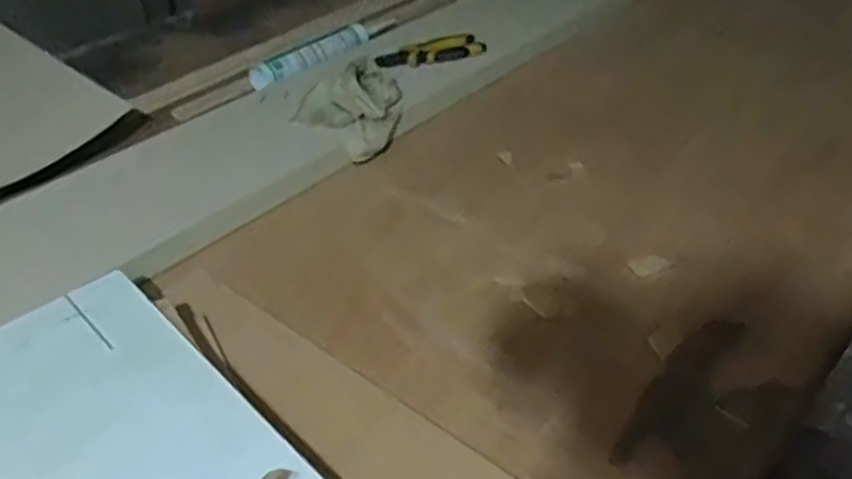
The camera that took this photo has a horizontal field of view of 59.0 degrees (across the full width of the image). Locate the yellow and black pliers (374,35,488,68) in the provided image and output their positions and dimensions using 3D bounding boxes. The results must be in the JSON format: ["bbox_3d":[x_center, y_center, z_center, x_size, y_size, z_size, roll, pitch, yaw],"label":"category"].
[{"bbox_3d":[0.006,-0.299,1.212,0.182,0.031,0.047,-14,42,-17],"label":"yellow and black pliers"}]

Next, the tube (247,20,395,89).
[{"bbox_3d":[-0.165,-0.313,1.242,0.040,0.037,0.291,30,48,30],"label":"tube"}]

